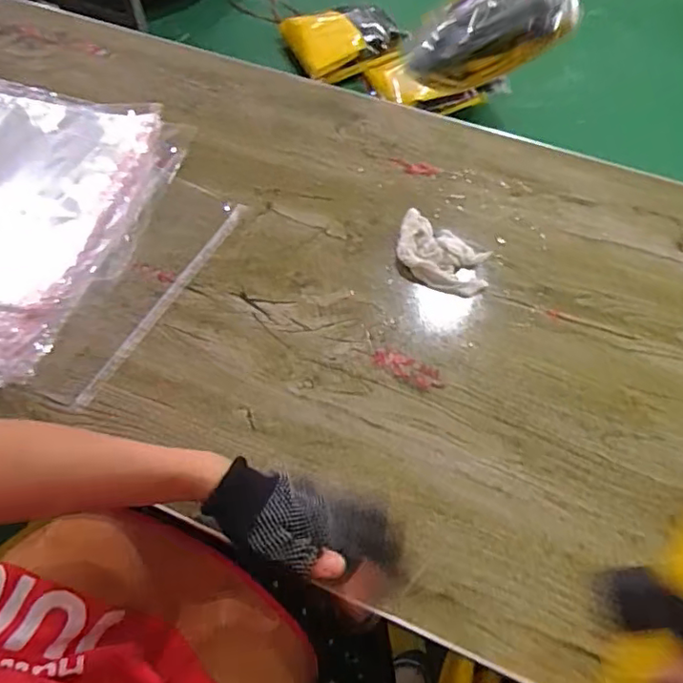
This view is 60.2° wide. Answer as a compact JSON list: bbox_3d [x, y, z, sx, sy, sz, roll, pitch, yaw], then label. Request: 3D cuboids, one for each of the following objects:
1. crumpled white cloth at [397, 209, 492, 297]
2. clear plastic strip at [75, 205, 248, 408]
[{"bbox_3d":[0.110,-0.094,0.645,0.106,0.029,0.073,24,61,15],"label":"crumpled white cloth"},{"bbox_3d":[-0.185,-0.048,0.634,0.016,0.004,0.289,24,62,14],"label":"clear plastic strip"}]

